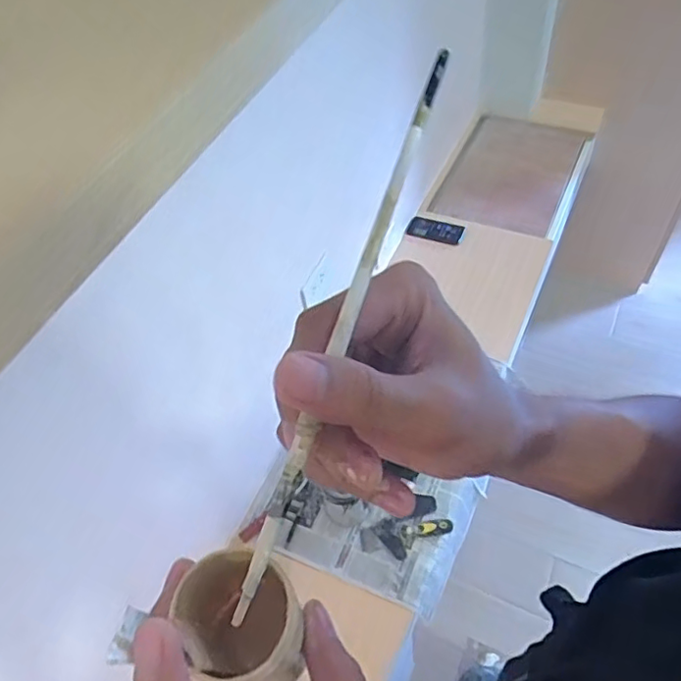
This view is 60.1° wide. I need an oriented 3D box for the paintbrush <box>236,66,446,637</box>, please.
[{"bbox_3d":[0.004,-0.011,0.192,0.005,0.004,0.198,16,77,16],"label":"paintbrush"}]

